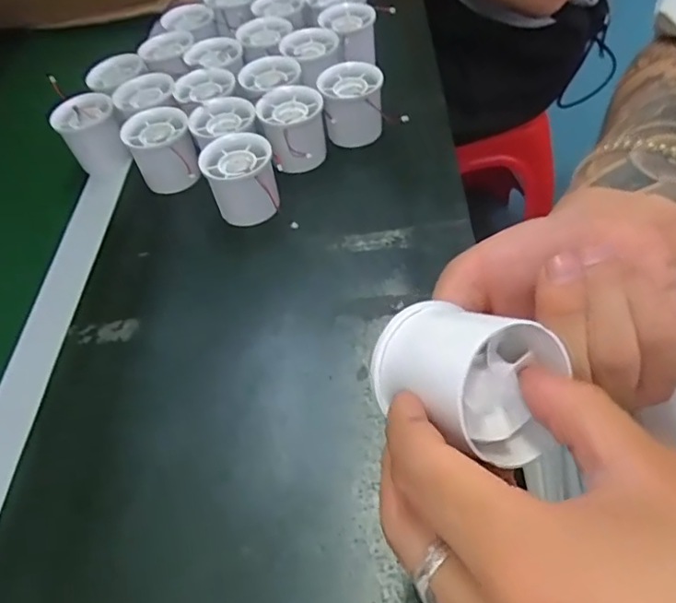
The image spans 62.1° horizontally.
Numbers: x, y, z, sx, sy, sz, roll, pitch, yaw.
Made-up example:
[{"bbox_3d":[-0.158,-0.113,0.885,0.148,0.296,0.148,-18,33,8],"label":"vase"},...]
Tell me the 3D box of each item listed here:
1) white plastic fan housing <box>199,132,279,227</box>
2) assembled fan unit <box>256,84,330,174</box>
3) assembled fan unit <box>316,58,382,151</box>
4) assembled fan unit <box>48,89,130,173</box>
[{"bbox_3d":[-0.078,-0.098,0.458,0.052,0.053,0.055,-15,51,-7],"label":"white plastic fan housing"},{"bbox_3d":[-0.038,-0.149,0.498,0.054,0.057,0.064,-13,51,-5],"label":"assembled fan unit"},{"bbox_3d":[0.014,-0.172,0.509,0.056,0.061,0.059,-9,51,-2],"label":"assembled fan unit"},{"bbox_3d":[-0.231,-0.156,0.527,0.056,0.050,0.058,-21,52,-11],"label":"assembled fan unit"}]

